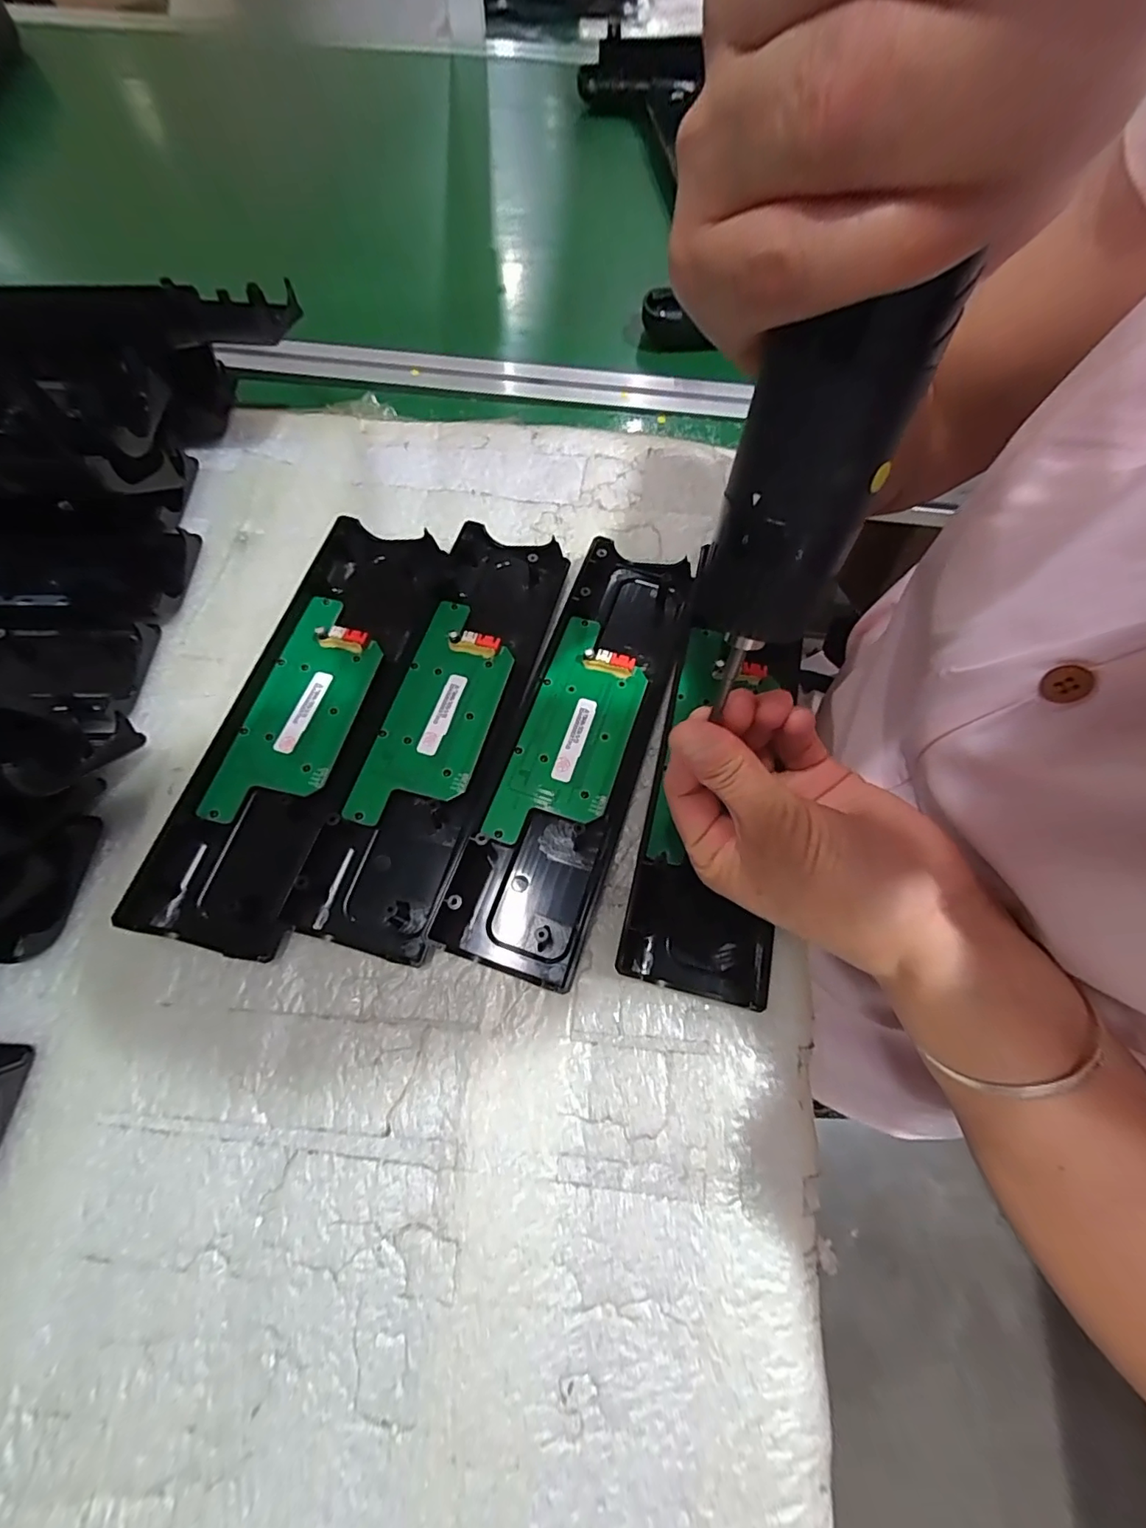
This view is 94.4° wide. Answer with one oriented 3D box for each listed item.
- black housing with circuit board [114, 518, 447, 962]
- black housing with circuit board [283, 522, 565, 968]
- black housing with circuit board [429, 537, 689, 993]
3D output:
[{"bbox_3d":[-0.142,-0.030,0.285,0.077,0.016,0.243,12,67,4],"label":"black housing with circuit board"},{"bbox_3d":[-0.071,-0.028,0.285,0.075,0.017,0.245,14,67,4],"label":"black housing with circuit board"},{"bbox_3d":[0.005,-0.016,0.282,0.071,0.018,0.241,18,67,6],"label":"black housing with circuit board"}]

